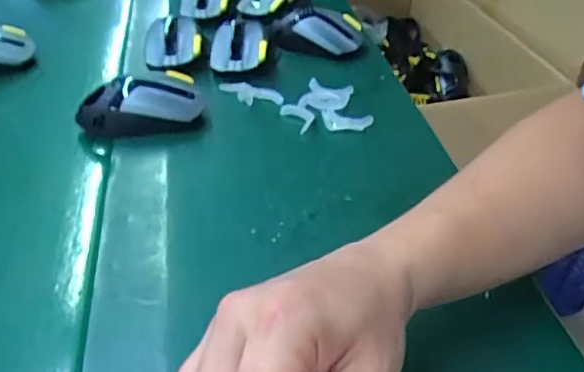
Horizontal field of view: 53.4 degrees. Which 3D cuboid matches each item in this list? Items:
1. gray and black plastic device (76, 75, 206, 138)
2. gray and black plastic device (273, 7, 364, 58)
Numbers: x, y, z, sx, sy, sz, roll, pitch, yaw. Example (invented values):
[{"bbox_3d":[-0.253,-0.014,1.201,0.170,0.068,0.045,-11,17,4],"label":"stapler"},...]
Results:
[{"bbox_3d":[-0.143,-0.077,0.551,0.118,0.036,0.048,4,37,5],"label":"gray and black plastic device"},{"bbox_3d":[0.027,-0.185,0.696,0.115,0.038,0.046,15,39,18],"label":"gray and black plastic device"}]

